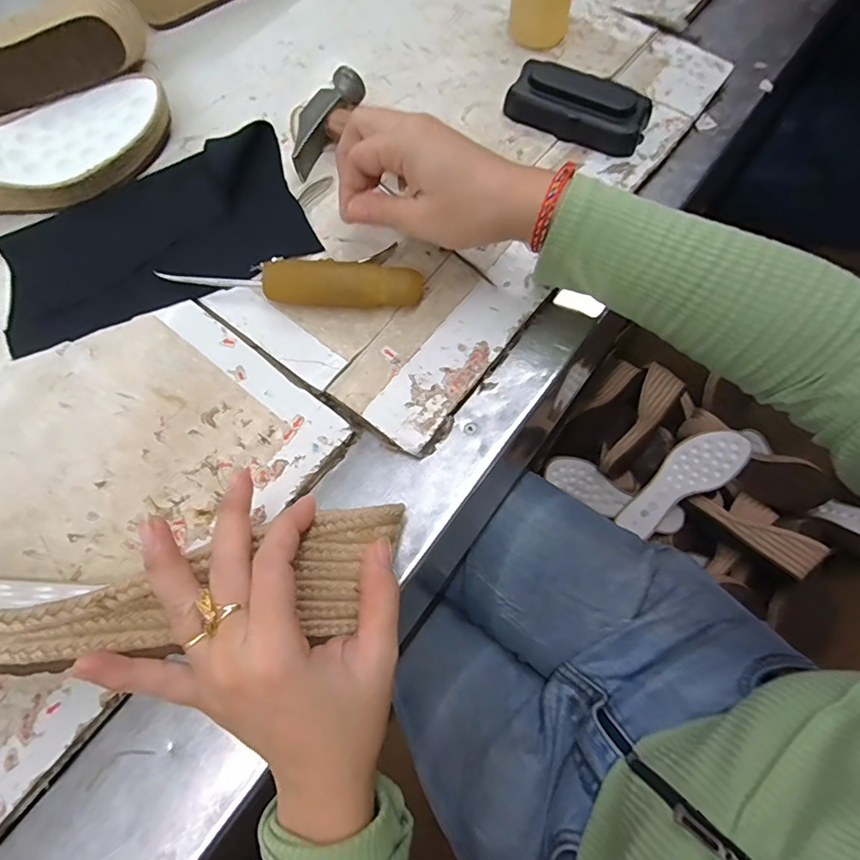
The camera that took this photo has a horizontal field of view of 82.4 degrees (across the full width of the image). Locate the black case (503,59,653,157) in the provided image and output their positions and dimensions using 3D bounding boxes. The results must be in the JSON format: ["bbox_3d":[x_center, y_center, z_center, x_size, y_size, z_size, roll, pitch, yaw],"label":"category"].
[{"bbox_3d":[0.115,-0.251,0.381,0.106,0.027,0.043,28,74,10],"label":"black case"}]

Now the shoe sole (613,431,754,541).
[{"bbox_3d":[0.408,0.081,0.798,0.238,0.043,0.086,-32,74,-10],"label":"shoe sole"}]

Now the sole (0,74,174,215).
[{"bbox_3d":[-0.312,-0.202,0.346,0.241,0.073,0.080,-30,74,-9],"label":"sole"}]

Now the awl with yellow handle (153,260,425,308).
[{"bbox_3d":[-0.093,-0.099,0.332,0.175,0.029,0.021,3,71,2],"label":"awl with yellow handle"}]

